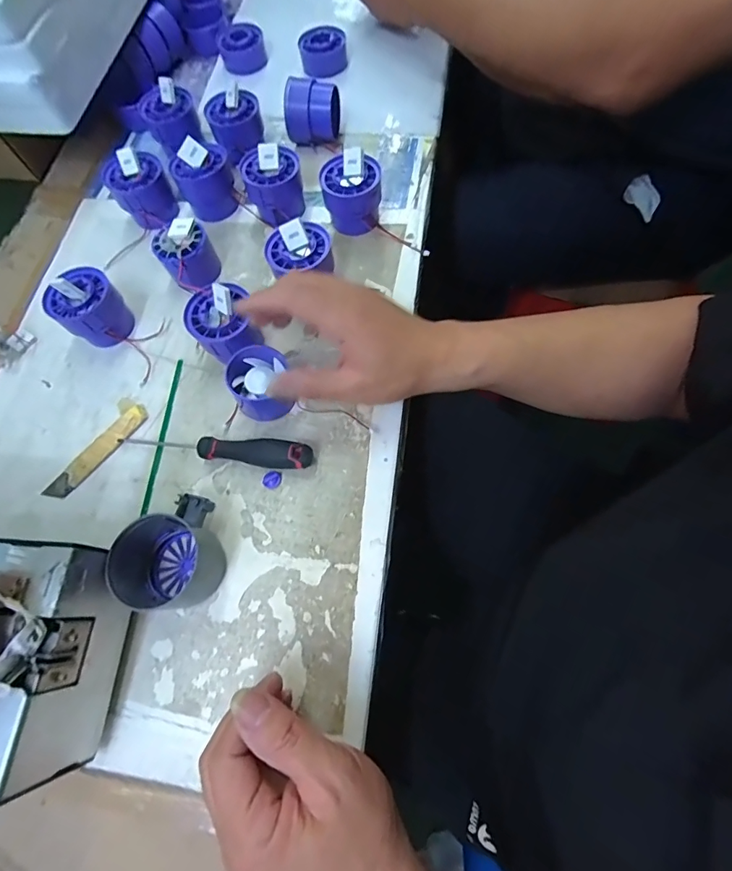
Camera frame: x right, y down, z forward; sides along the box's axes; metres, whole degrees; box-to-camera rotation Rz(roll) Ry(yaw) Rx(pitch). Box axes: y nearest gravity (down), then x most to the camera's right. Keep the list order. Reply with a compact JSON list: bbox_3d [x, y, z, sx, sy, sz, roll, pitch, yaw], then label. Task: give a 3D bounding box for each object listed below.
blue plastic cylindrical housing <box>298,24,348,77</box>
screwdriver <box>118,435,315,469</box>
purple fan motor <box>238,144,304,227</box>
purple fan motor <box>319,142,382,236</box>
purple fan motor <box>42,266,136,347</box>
[{"bbox_3d":[-0.051,-0.459,0.514,0.055,0.026,0.053,-8,67,1],"label":"blue plastic cylindrical housing"},{"bbox_3d":[-0.122,0.011,0.344,0.161,0.023,0.020,4,68,6],"label":"screwdriver"},{"bbox_3d":[-0.088,-0.239,0.421,0.055,0.053,0.052,-17,67,-3],"label":"purple fan motor"},{"bbox_3d":[-0.013,-0.224,0.404,0.054,0.057,0.052,-3,68,3],"label":"purple fan motor"},{"bbox_3d":[-0.241,-0.111,0.383,0.053,0.054,0.056,40,76,18],"label":"purple fan motor"}]

